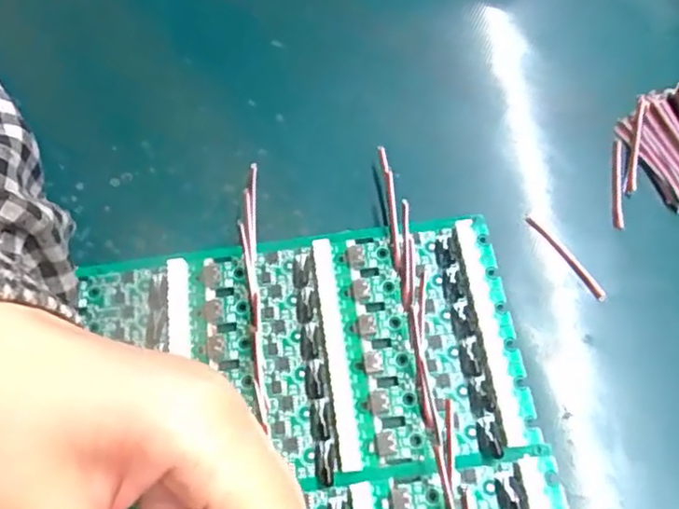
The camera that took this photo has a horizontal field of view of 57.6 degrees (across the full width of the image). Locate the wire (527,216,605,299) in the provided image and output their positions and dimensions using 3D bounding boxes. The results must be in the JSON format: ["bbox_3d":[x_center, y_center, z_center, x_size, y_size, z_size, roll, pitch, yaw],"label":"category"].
[{"bbox_3d":[0.099,0.001,0.269,0.004,0.006,0.046,-34,68,-12],"label":"wire"}]

